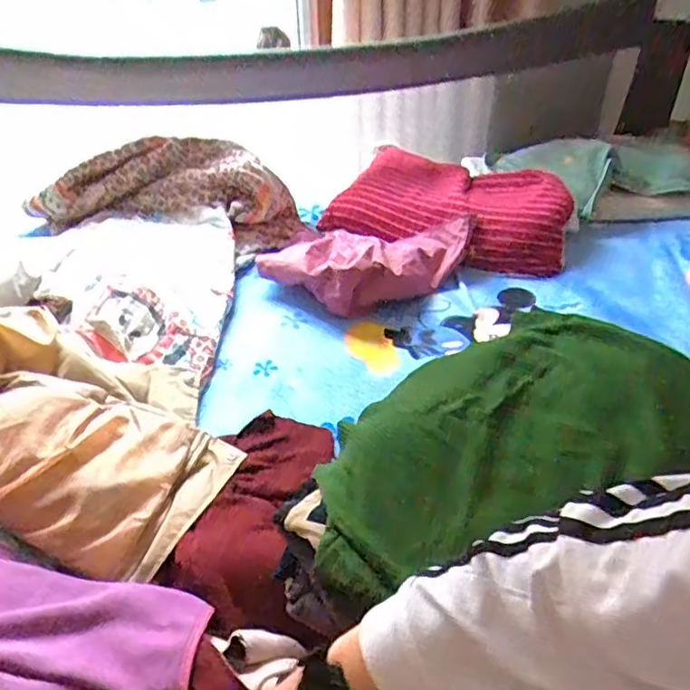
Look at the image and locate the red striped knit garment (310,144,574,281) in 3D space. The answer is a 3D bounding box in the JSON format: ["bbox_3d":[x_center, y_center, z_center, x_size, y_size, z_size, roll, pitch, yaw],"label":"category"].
[{"bbox_3d":[0.212,-0.275,1.247,0.452,0.112,0.300,20,44,24],"label":"red striped knit garment"}]

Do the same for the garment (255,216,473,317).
[{"bbox_3d":[0.037,-0.152,1.100,0.323,0.103,0.243,11,41,14],"label":"garment"}]

